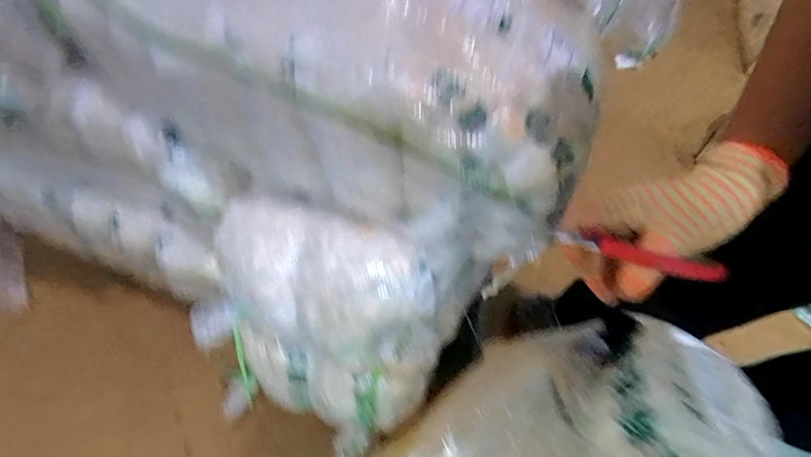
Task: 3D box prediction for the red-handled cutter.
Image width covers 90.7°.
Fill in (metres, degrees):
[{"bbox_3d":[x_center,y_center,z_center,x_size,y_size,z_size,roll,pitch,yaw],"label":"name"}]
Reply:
[{"bbox_3d":[0.167,0.019,0.287,0.114,0.008,0.014,15,56,10],"label":"red-handled cutter"}]

